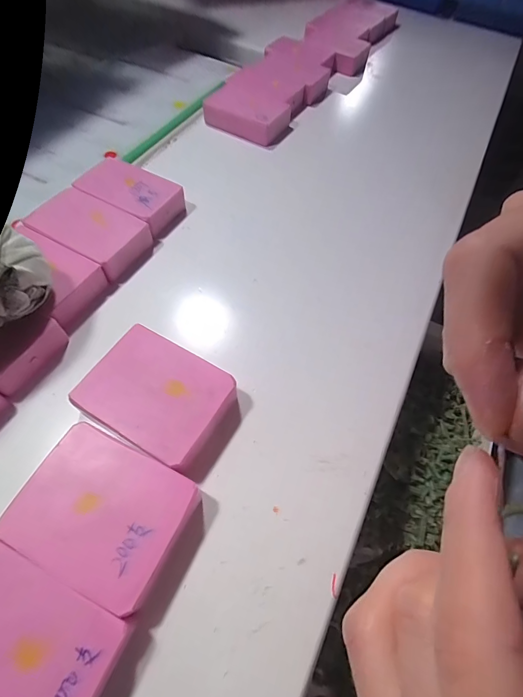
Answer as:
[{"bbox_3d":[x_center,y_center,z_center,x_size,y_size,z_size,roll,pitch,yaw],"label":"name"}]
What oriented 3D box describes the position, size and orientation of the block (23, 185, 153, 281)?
[{"bbox_3d":[-0.115,-0.080,0.240,0.070,0.020,0.045,27,63,13],"label":"block"}]

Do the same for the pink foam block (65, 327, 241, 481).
[{"bbox_3d":[-0.050,0.027,0.185,0.074,0.024,0.053,27,63,13],"label":"pink foam block"}]

